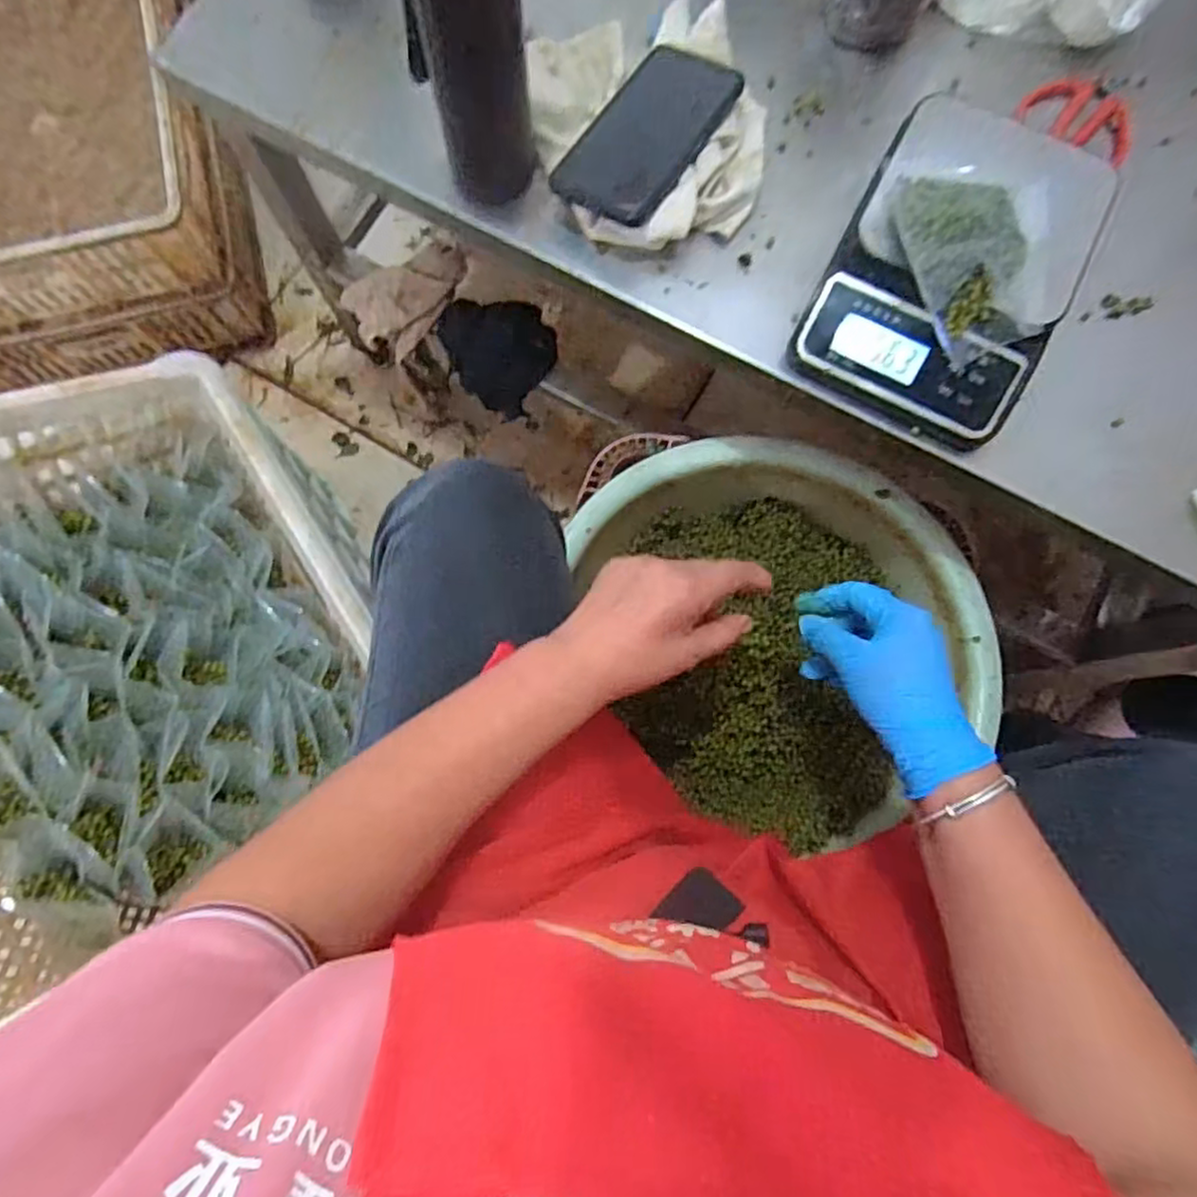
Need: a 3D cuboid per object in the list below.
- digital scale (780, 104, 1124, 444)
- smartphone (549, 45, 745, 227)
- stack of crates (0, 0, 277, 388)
[{"bbox_3d":[0.242,-0.228,0.467,0.154,0.074,0.206,28,79,4],"label":"digital scale"},{"bbox_3d":[0.038,-0.339,0.496,0.080,0.012,0.163,29,75,10],"label":"smartphone"},{"bbox_3d":[-0.724,-0.626,0.903,0.419,0.238,0.613,-13,79,-4],"label":"stack of crates"}]

